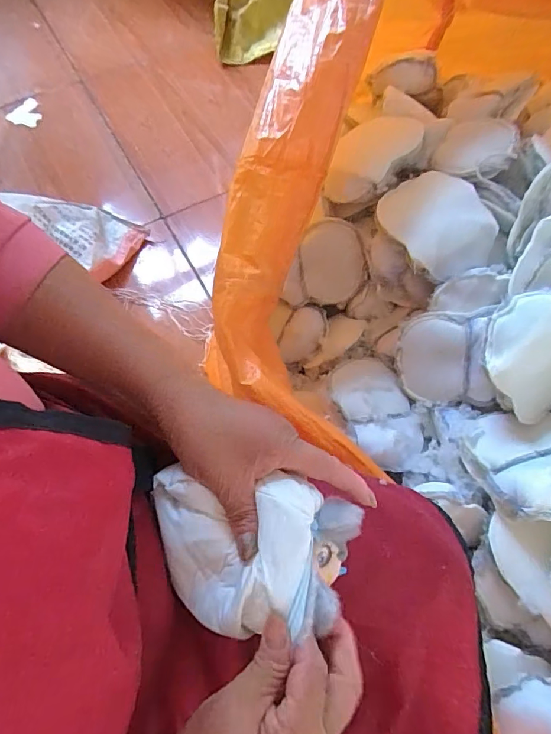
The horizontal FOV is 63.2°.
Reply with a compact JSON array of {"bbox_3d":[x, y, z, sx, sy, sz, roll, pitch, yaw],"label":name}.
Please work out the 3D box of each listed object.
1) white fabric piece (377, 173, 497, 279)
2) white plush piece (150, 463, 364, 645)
[{"bbox_3d":[0.247,-0.218,0.679,0.133,0.037,0.171,-38,79,6],"label":"white fabric piece"},{"bbox_3d":[-0.017,0.127,0.305,0.141,0.044,0.095,3,64,2],"label":"white plush piece"}]

